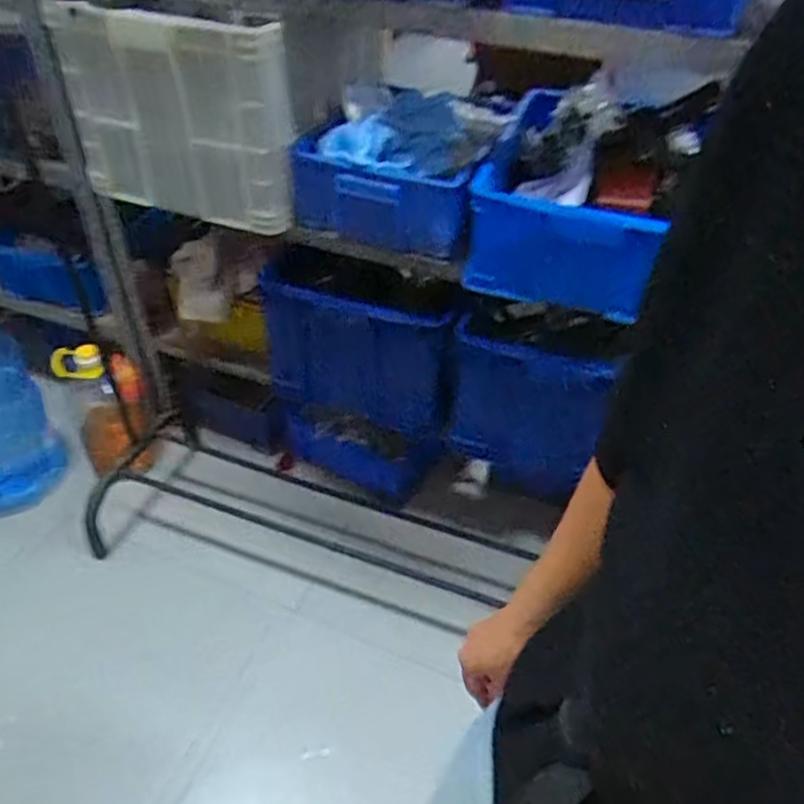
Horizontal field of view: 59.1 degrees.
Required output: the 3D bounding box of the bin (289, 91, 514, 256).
[{"bbox_3d":[0.014,-0.429,1.261,0.285,0.162,0.350,15,44,14],"label":"bin"}]

